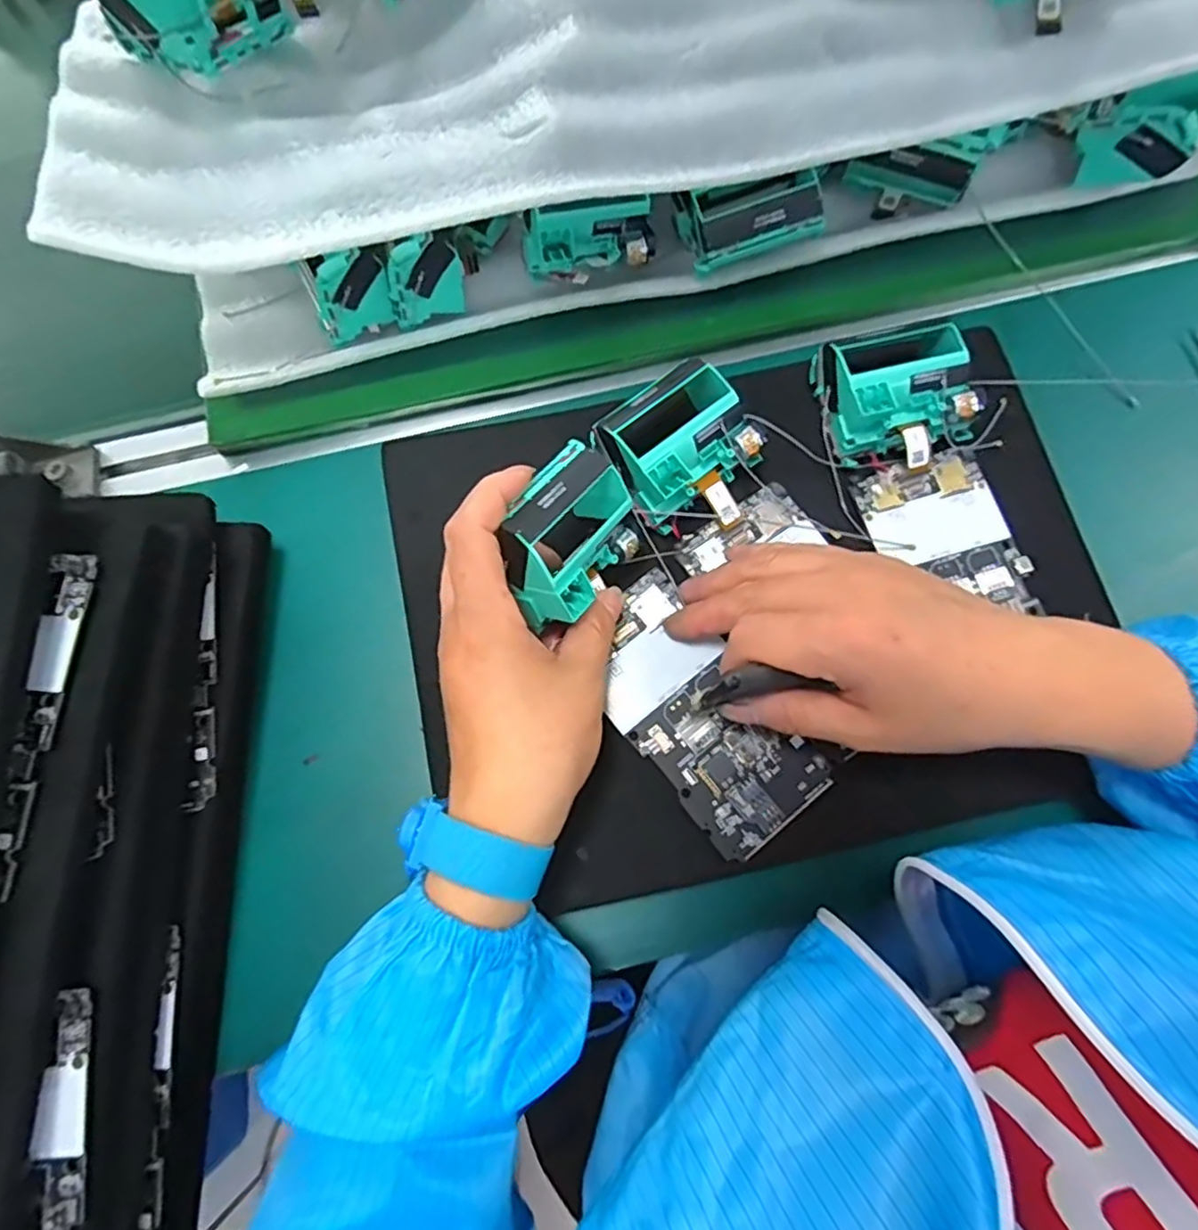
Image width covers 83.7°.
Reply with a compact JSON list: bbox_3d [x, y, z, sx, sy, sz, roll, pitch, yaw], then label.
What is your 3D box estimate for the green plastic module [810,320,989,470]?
[{"bbox_3d":[0.150,-0.116,0.335,0.067,0.034,0.070,-14,75,-2],"label":"green plastic module"}]

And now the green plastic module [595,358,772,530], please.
[{"bbox_3d":[0.037,-0.083,0.327,0.068,0.038,0.059,-38,77,-8],"label":"green plastic module"}]

